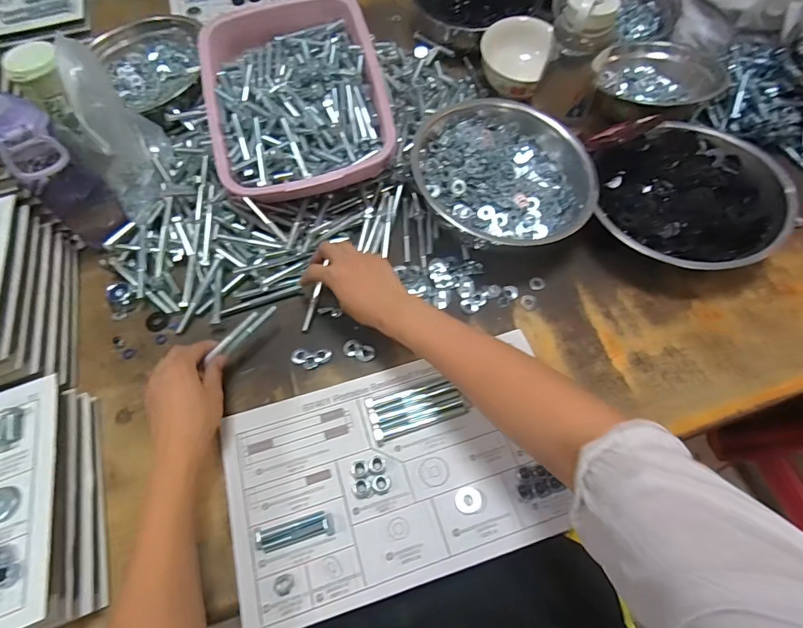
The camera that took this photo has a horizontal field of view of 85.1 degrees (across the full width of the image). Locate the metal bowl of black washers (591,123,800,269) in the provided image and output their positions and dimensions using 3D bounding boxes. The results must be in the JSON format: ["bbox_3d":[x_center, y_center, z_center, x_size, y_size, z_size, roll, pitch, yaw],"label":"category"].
[{"bbox_3d":[0.380,-0.154,0.606,0.240,0.074,0.234,0,62,0],"label":"metal bowl of black washers"}]

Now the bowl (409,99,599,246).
[{"bbox_3d":[0.144,-0.203,0.606,0.244,0.075,0.225,26,73,-3],"label":"bowl"}]

